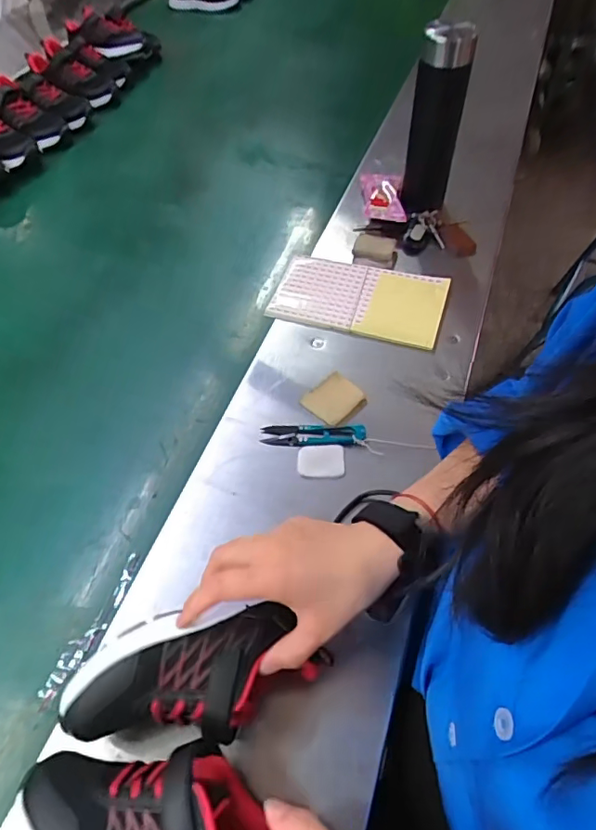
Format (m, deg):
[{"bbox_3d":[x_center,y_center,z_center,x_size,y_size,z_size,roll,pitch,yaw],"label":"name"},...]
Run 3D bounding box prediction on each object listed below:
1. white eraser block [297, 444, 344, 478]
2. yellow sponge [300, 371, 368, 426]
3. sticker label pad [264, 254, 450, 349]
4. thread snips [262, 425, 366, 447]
[{"bbox_3d":[0.024,0.046,0.536,0.047,0.006,0.036,-1,56,3],"label":"white eraser block"},{"bbox_3d":[0.040,-0.017,0.581,0.054,0.019,0.050,-33,62,-23],"label":"yellow sponge"},{"bbox_3d":[0.077,-0.153,0.671,0.211,0.013,0.124,14,58,12],"label":"sticker label pad"},{"bbox_3d":[0.016,0.019,0.549,0.107,0.014,0.024,2,56,4],"label":"thread snips"}]

